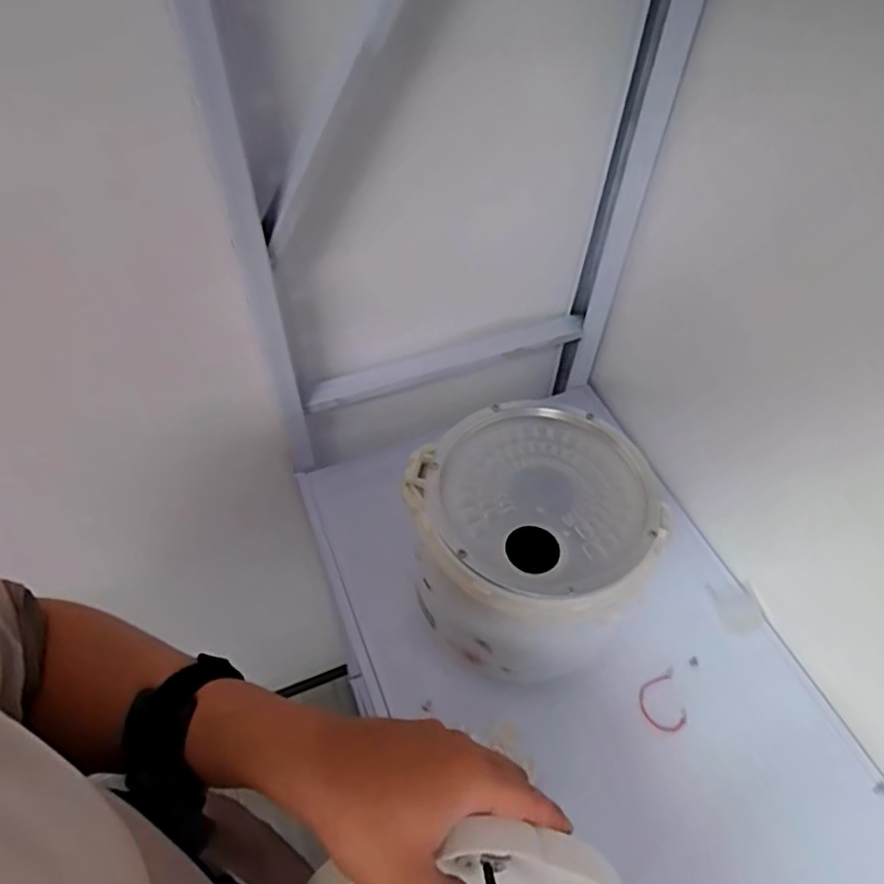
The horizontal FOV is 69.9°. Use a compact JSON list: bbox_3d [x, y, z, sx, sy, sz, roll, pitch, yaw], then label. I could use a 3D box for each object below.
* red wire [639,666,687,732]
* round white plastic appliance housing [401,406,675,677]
[{"bbox_3d":[0.207,0.246,0.598,0.041,0.004,0.053,-5,61,-7],"label":"red wire"},{"bbox_3d":[0.074,0.090,0.563,0.185,0.149,0.189,-21,55,-17],"label":"round white plastic appliance housing"}]

